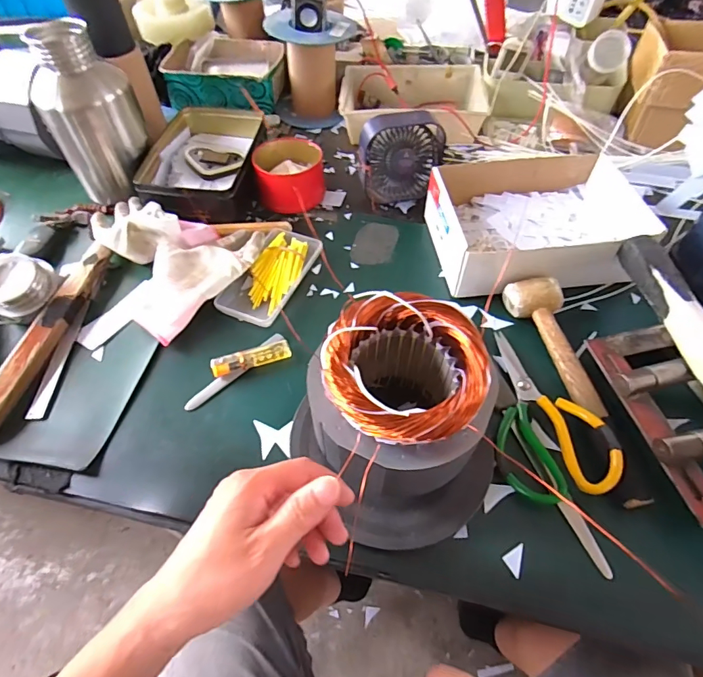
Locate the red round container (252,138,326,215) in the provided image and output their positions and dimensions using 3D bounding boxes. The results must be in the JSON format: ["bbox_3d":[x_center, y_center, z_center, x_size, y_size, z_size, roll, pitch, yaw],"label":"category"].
[{"bbox_3d":[-0.092,-0.245,0.664,0.099,0.065,0.094,-1,55,1],"label":"red round container"}]

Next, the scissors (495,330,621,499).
[{"bbox_3d":[0.199,0.070,0.444,0.101,0.029,0.178,3,55,4],"label":"scissors"}]

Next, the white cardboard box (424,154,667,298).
[{"bbox_3d":[0.233,-0.155,0.579,0.242,0.080,0.187,-5,55,-2],"label":"white cardboard box"}]

